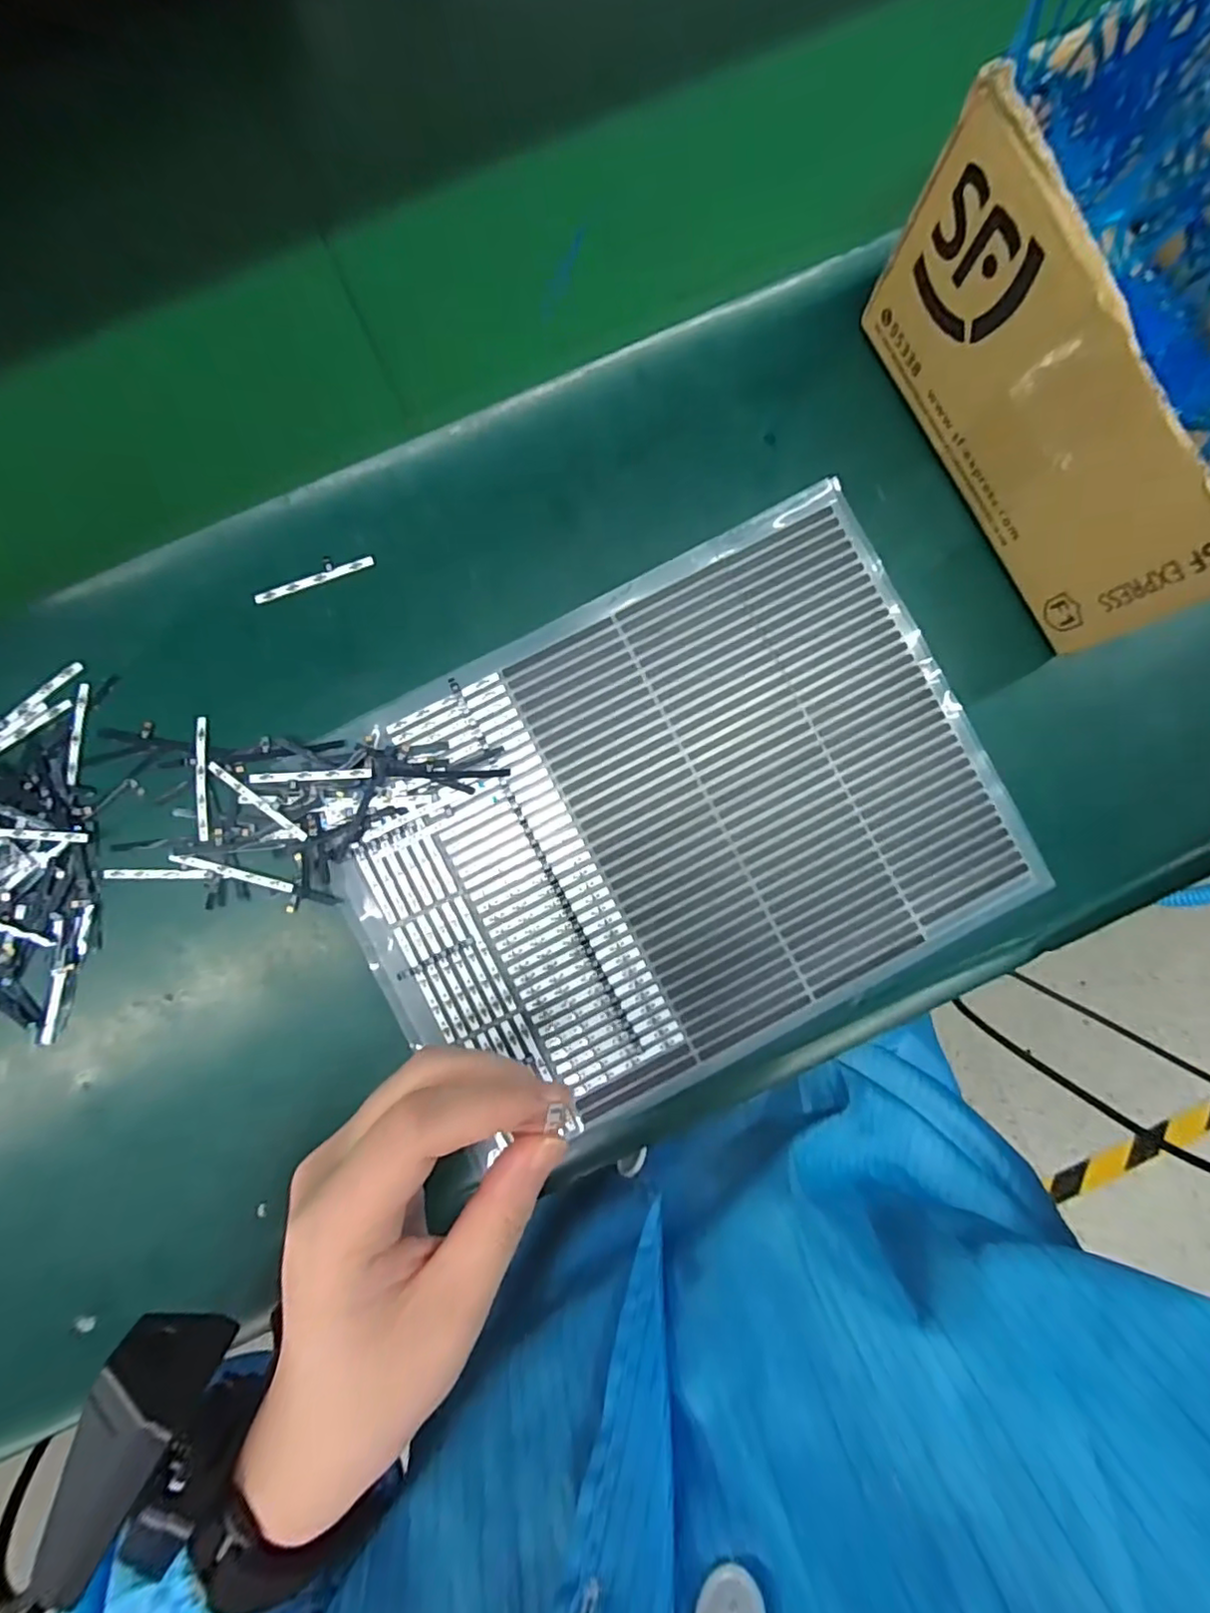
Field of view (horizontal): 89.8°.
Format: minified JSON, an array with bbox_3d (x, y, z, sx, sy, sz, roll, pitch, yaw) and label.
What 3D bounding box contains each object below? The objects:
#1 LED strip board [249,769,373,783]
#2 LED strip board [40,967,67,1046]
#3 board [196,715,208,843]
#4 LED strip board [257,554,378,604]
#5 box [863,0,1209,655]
[{"bbox_3d":[-0.141,-0.015,0.290,0.059,0.004,0.005,-3,85,0],"label":"LED strip board"},{"bbox_3d":[-0.265,0.096,0.292,0.007,0.004,0.037,8,86,1],"label":"LED strip board"},{"bbox_3d":[-0.195,-0.014,0.294,0.005,0.004,0.059,-2,85,0],"label":"board"},{"bbox_3d":[-0.143,-0.114,0.299,0.060,0.006,0.011,-22,86,-1],"label":"LED strip board"},{"bbox_3d":[0.239,-0.197,0.256,0.148,0.104,0.193,-29,86,-2],"label":"box"}]

